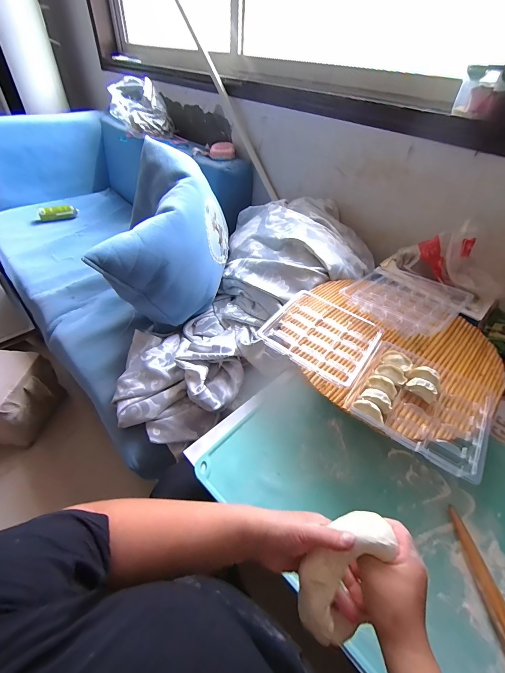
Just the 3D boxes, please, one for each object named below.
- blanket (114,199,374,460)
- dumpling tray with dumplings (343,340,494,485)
[{"bbox_3d":[-0.015,-0.109,0.889,0.437,0.206,0.916,31,73,23],"label":"blanket"},{"bbox_3d":[0.306,0.104,0.526,0.204,0.037,0.223,31,50,24],"label":"dumpling tray with dumplings"}]

